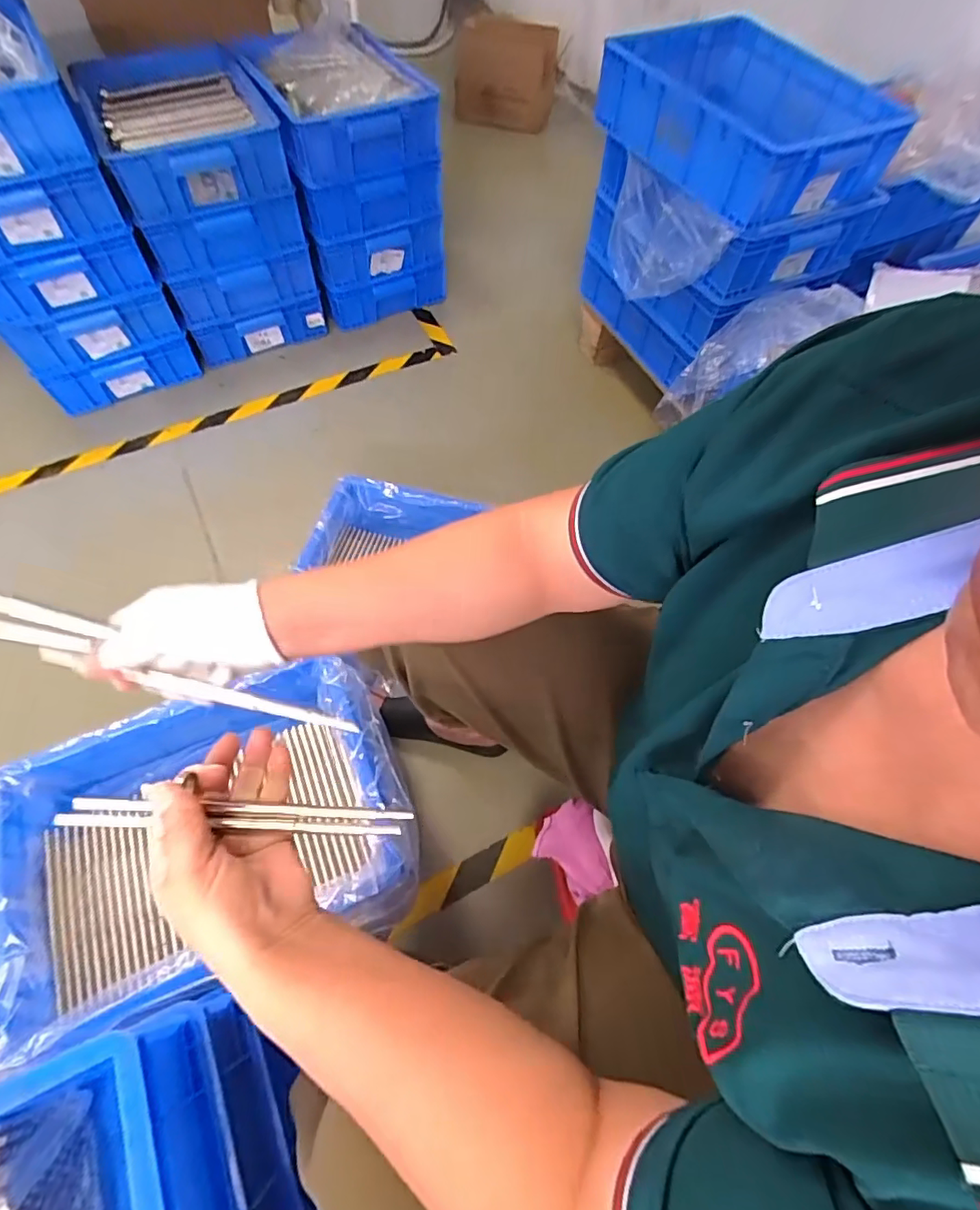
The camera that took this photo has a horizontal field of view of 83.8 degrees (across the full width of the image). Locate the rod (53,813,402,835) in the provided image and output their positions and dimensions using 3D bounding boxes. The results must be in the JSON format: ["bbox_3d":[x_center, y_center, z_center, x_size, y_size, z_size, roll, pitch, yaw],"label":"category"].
[{"bbox_3d":[-0.166,0.143,0.356,0.211,0.004,0.007,4,61,-7],"label":"rod"}]

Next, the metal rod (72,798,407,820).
[{"bbox_3d":[-0.158,0.134,0.360,0.212,0.004,0.008,5,61,-7],"label":"metal rod"}]

